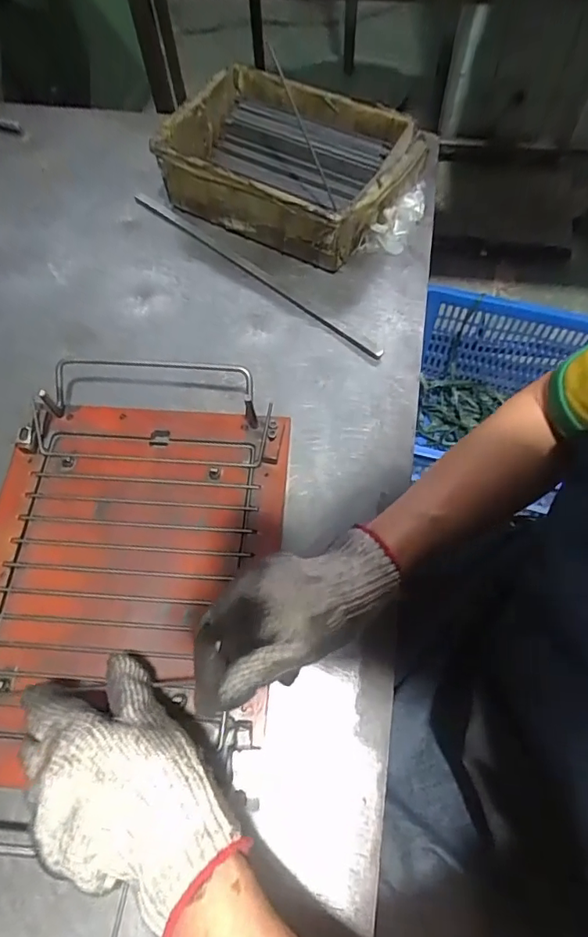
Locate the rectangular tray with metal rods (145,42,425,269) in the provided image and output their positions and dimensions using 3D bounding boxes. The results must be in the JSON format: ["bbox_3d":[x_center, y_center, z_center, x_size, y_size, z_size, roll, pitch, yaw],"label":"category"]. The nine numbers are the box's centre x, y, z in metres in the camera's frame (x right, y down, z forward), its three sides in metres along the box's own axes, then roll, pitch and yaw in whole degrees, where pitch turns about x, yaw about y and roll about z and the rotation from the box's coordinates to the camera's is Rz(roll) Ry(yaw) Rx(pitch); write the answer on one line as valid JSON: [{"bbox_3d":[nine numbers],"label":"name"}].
[{"bbox_3d":[-0.005,-0.355,0.587,0.274,0.071,0.196,27,68,15],"label":"rectangular tray with metal rods"}]

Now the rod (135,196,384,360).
[{"bbox_3d":[-0.054,-0.219,0.573,0.370,0.004,0.013,38,71,18],"label":"rod"}]

